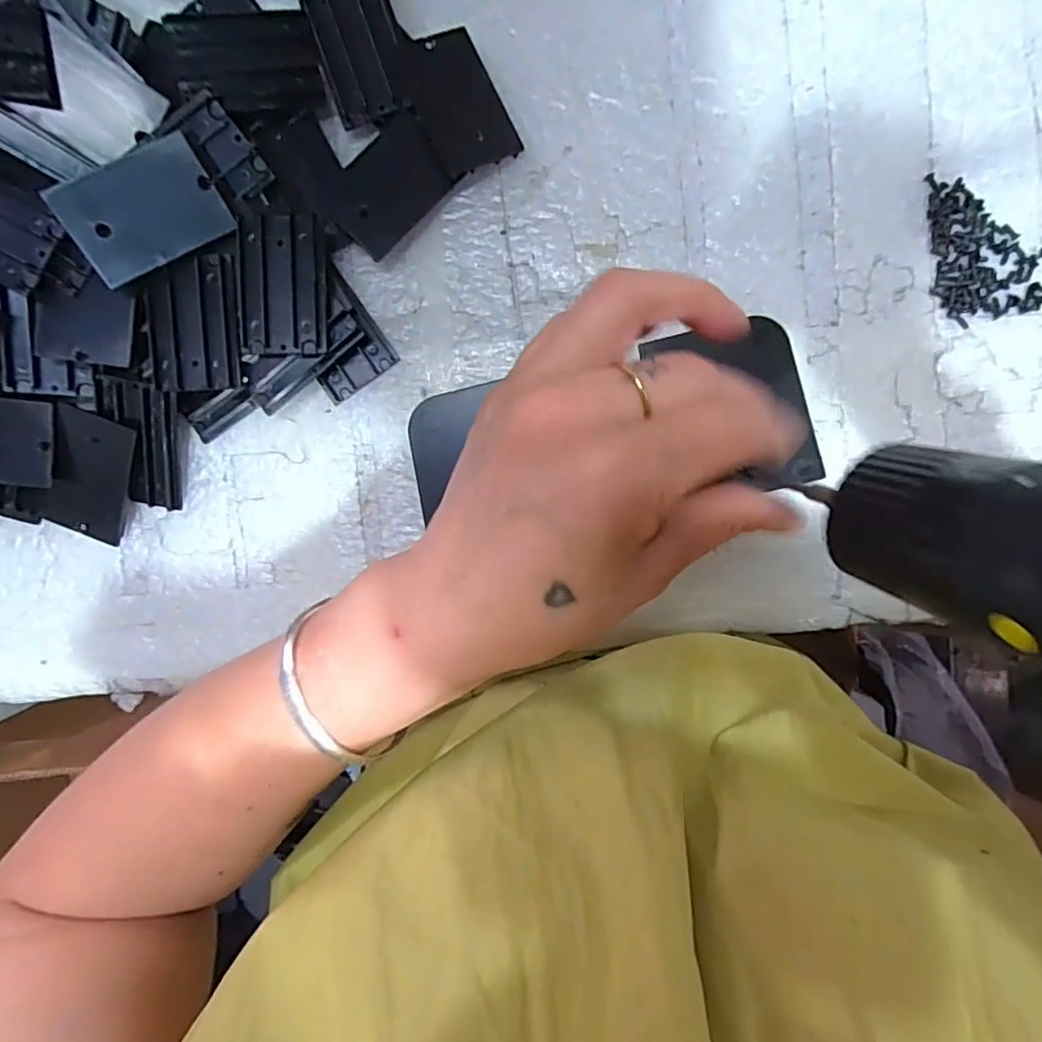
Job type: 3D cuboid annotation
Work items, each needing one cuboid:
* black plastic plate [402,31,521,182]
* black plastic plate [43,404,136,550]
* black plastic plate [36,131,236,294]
[{"bbox_3d":[-0.026,-0.175,0.249,0.033,0.009,0.053,-26,94,3],"label":"black plastic plate"},{"bbox_3d":[-0.189,-0.019,0.258,0.034,0.005,0.055,18,105,-4],"label":"black plastic plate"},{"bbox_3d":[-0.145,-0.119,0.227,0.055,0.005,0.036,-31,114,-8],"label":"black plastic plate"}]

